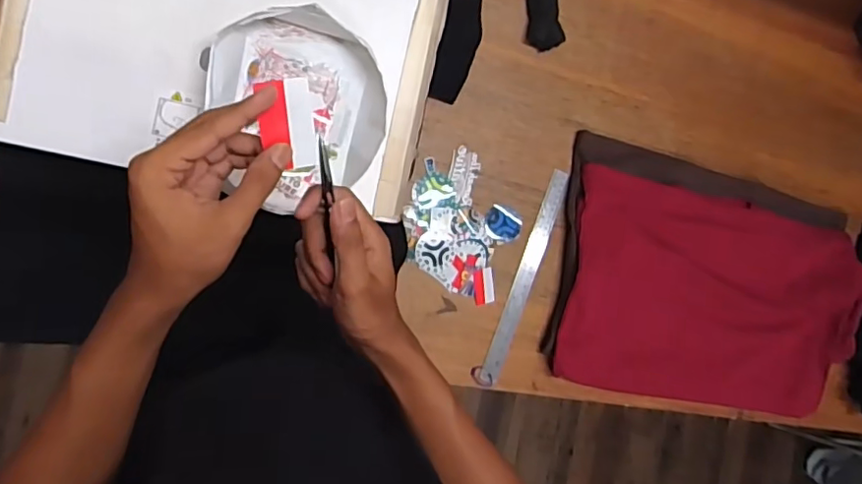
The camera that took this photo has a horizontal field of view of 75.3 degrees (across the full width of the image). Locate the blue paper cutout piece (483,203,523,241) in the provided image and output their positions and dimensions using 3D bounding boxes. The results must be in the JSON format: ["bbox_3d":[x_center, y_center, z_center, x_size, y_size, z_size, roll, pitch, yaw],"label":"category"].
[{"bbox_3d":[0.105,-0.028,0.808,0.056,0.004,0.052,-1,93,-15],"label":"blue paper cutout piece"}]

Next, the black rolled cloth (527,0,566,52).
[{"bbox_3d":[0.162,-0.341,0.796,0.049,0.020,0.126,-6,94,-15],"label":"black rolled cloth"}]

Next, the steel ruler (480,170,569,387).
[{"bbox_3d":[0.138,0.052,0.821,0.031,0.008,0.324,20,87,-13],"label":"steel ruler"}]

